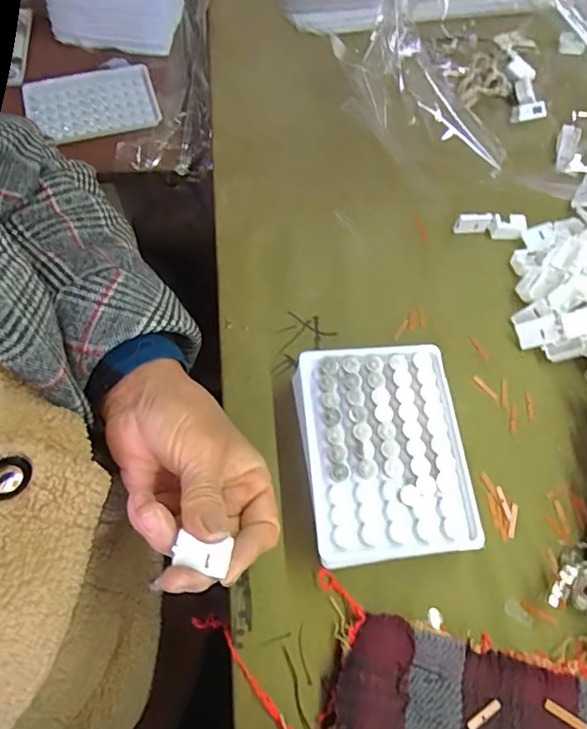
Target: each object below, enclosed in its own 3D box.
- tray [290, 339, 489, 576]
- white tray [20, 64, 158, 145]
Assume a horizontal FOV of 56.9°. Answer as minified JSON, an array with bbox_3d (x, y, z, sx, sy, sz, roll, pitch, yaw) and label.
[{"bbox_3d":[0.055,0.054,0.339,0.096,0.033,0.129,-5,63,-5],"label":"tray"},{"bbox_3d":[-0.212,-0.273,0.569,0.134,0.014,0.093,-9,64,-7],"label":"white tray"}]

